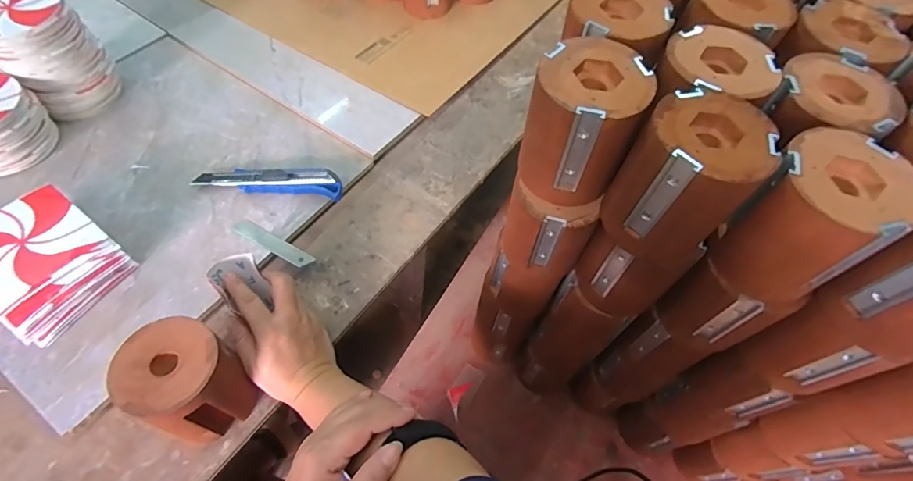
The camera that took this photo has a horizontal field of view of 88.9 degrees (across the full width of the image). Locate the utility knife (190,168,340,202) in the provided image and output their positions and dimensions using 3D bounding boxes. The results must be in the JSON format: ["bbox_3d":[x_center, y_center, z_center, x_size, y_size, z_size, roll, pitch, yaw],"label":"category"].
[{"bbox_3d":[-0.218,-0.073,0.548,0.171,0.024,0.039,8,58,1],"label":"utility knife"}]

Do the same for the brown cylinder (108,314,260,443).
[{"bbox_3d":[-0.225,0.123,0.399,0.081,0.103,0.073,27,60,12],"label":"brown cylinder"}]

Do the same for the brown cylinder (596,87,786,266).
[{"bbox_3d":[0.159,-0.040,0.330,0.074,0.100,0.076,-35,67,-23],"label":"brown cylinder"}]

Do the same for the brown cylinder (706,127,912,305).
[{"bbox_3d":[0.232,-0.010,0.315,0.076,0.100,0.072,2,58,-3],"label":"brown cylinder"}]

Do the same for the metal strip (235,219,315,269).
[{"bbox_3d":[-0.202,0.004,0.514,0.092,0.007,0.019,27,59,10],"label":"metal strip"}]

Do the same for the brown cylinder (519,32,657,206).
[{"bbox_3d":[0.089,-0.087,0.354,0.081,0.098,0.078,20,59,8],"label":"brown cylinder"}]

